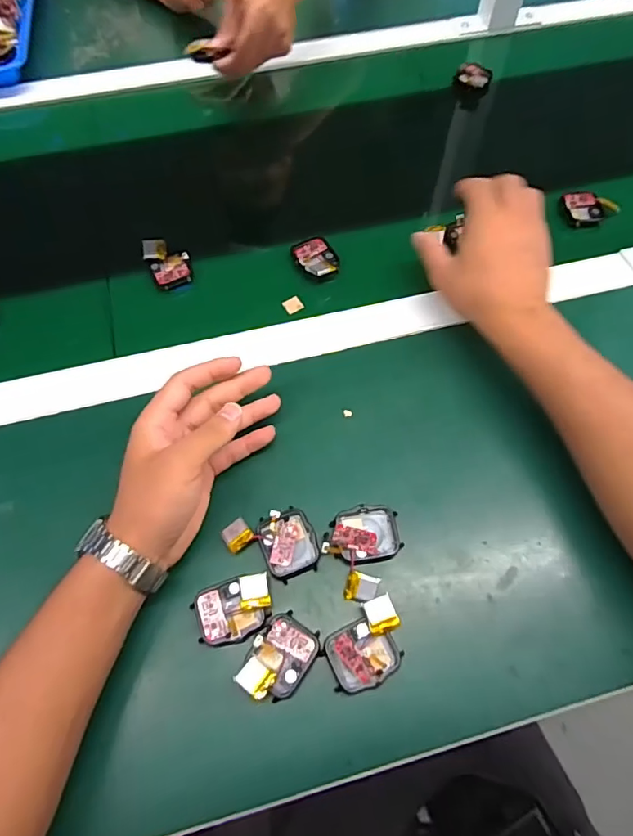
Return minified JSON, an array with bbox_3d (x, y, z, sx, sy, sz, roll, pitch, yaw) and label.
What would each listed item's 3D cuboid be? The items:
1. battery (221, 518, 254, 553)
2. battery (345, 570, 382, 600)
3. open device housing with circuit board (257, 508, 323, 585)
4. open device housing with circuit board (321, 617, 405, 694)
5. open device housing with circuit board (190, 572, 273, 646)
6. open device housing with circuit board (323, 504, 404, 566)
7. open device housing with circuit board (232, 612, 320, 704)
[{"bbox_3d":[-0.057,0.084,0.361,0.020,0.004,0.021,-33,51,-20],"label":"battery"},{"bbox_3d":[0.031,0.116,0.344,0.021,0.004,0.019,13,77,10],"label":"battery"},{"bbox_3d":[-0.019,0.089,0.361,0.038,0.015,0.046,-21,66,-10],"label":"open device housing with circuit board"},{"bbox_3d":[0.030,0.153,0.327,0.045,0.009,0.038,-22,66,-10],"label":"open device housing with circuit board"},{"bbox_3d":[-0.055,0.128,0.336,0.050,0.014,0.038,-11,65,-5],"label":"open device housing with circuit board"},{"bbox_3d":[0.032,0.084,0.362,0.054,0.022,0.038,-8,64,-3],"label":"open device housing with circuit board"},{"bbox_3d":[-0.023,0.154,0.322,0.037,0.017,0.050,33,69,15],"label":"open device housing with circuit board"}]

